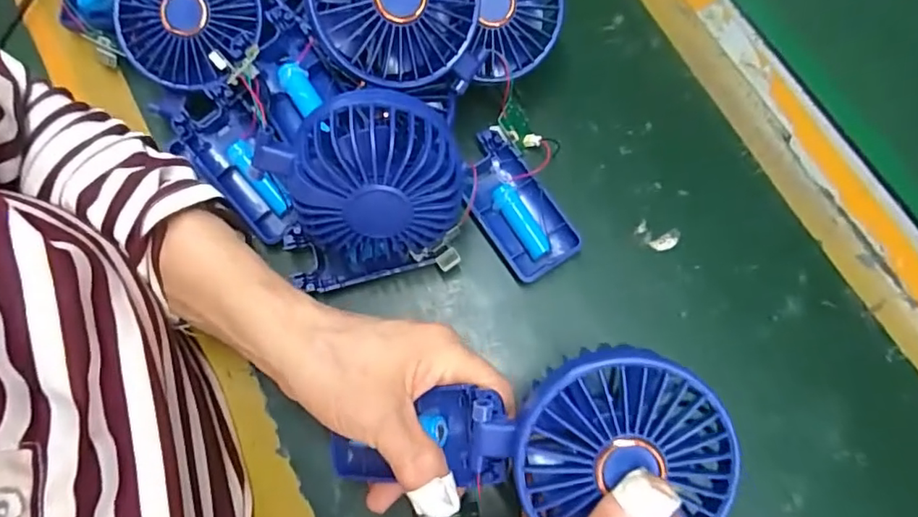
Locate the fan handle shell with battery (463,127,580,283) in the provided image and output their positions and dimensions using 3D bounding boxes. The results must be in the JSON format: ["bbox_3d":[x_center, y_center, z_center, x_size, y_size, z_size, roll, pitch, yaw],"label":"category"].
[{"bbox_3d":[0.030,-0.032,0.332,0.046,0.018,0.091,-31,78,-9],"label":"fan handle shell with battery"}]

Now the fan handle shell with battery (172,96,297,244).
[{"bbox_3d":[-0.129,-0.052,0.331,0.041,0.021,0.084,-32,94,-8],"label":"fan handle shell with battery"}]

